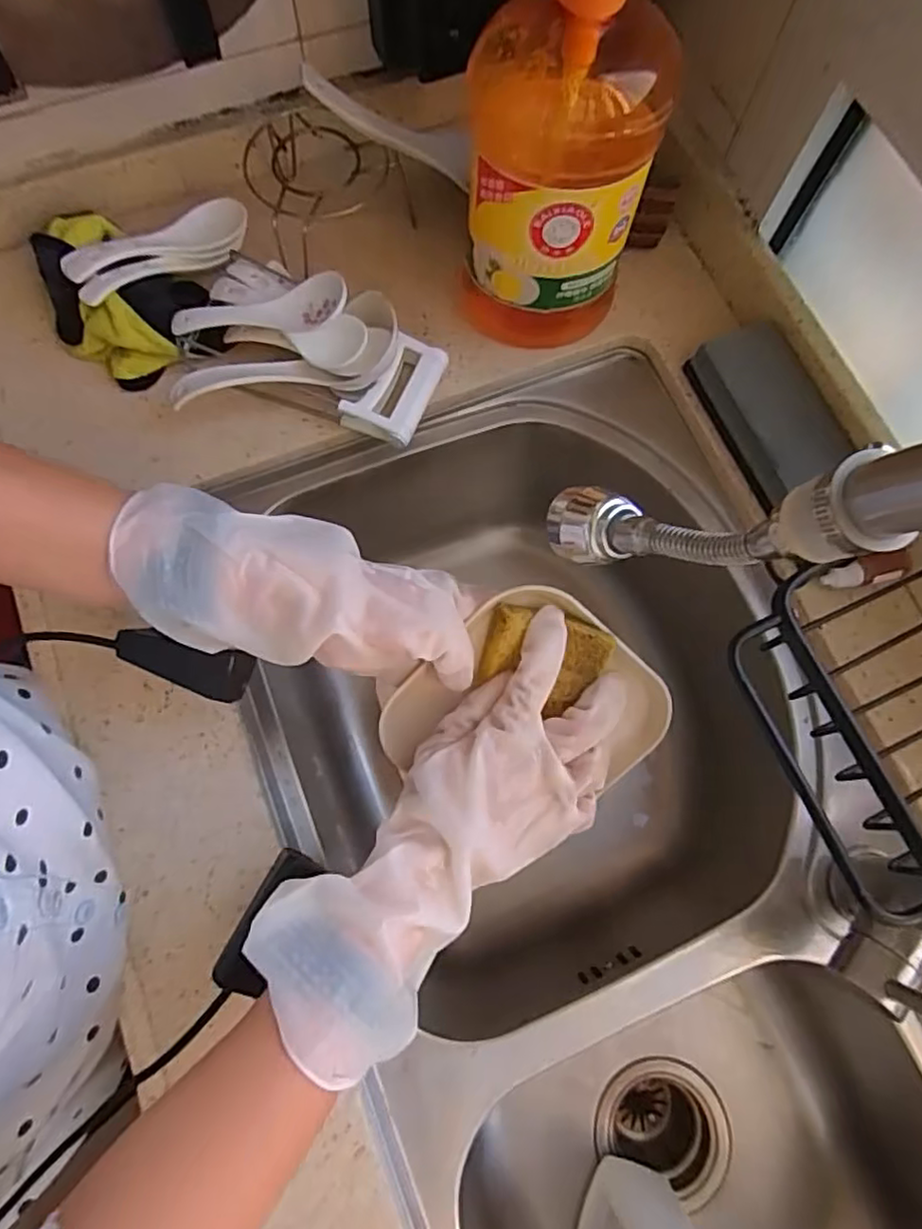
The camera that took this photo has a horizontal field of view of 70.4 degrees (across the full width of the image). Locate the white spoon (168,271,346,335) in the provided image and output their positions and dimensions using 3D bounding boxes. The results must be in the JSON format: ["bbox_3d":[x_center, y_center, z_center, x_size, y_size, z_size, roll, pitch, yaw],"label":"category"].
[{"bbox_3d":[-0.143,-0.220,0.461,0.126,0.032,0.035,5,74,0],"label":"white spoon"}]

